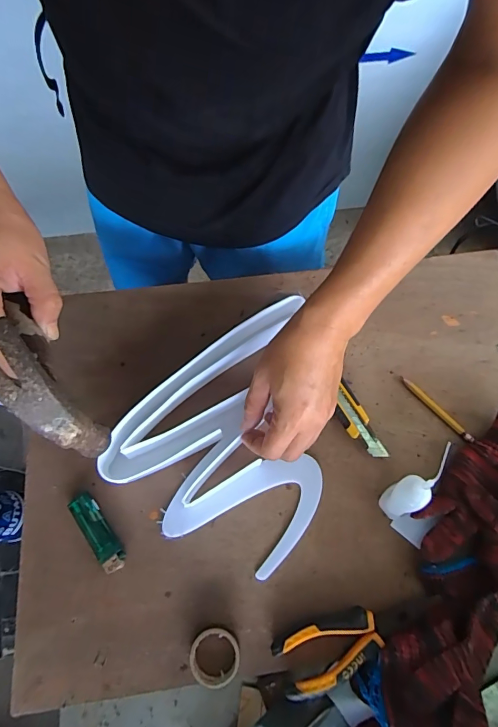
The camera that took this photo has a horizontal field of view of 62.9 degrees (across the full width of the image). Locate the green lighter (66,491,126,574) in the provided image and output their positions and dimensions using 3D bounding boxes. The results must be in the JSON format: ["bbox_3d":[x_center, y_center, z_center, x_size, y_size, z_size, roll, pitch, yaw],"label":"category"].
[{"bbox_3d":[-0.151,0.168,0.404,0.025,0.008,0.081,-35,73,-14],"label":"green lighter"}]

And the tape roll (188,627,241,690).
[{"bbox_3d":[-0.031,0.261,0.364,0.043,0.019,0.044,0,69,-1],"label":"tape roll"}]

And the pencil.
[{"bbox_3d":[0.212,0.050,0.458,0.008,0.007,0.094,-39,75,-15],"label":"pencil"}]

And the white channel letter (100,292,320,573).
[{"bbox_3d":[0.004,0.069,0.434,0.206,0.040,0.262,37,72,12],"label":"white channel letter"}]

